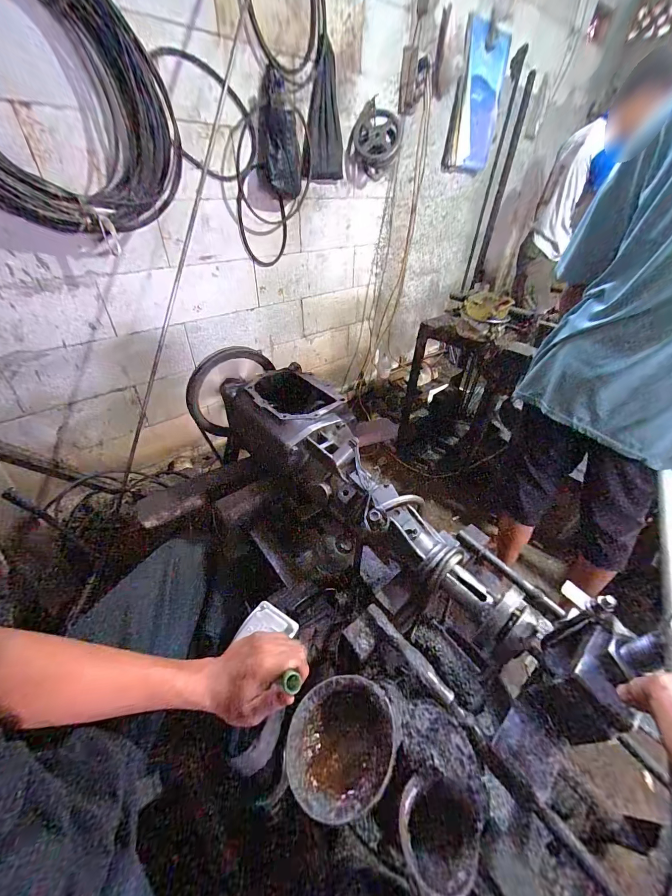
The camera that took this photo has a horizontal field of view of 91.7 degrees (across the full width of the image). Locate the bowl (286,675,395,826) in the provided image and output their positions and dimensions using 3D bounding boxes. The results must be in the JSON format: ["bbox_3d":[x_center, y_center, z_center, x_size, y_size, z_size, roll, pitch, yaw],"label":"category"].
[{"bbox_3d":[0.004,0.336,0.370,0.116,0.060,0.111,2,40,-2],"label":"bowl"}]

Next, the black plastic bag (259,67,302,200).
[{"bbox_3d":[-0.206,-1.096,1.175,0.120,0.343,0.128,8,73,5],"label":"black plastic bag"}]

